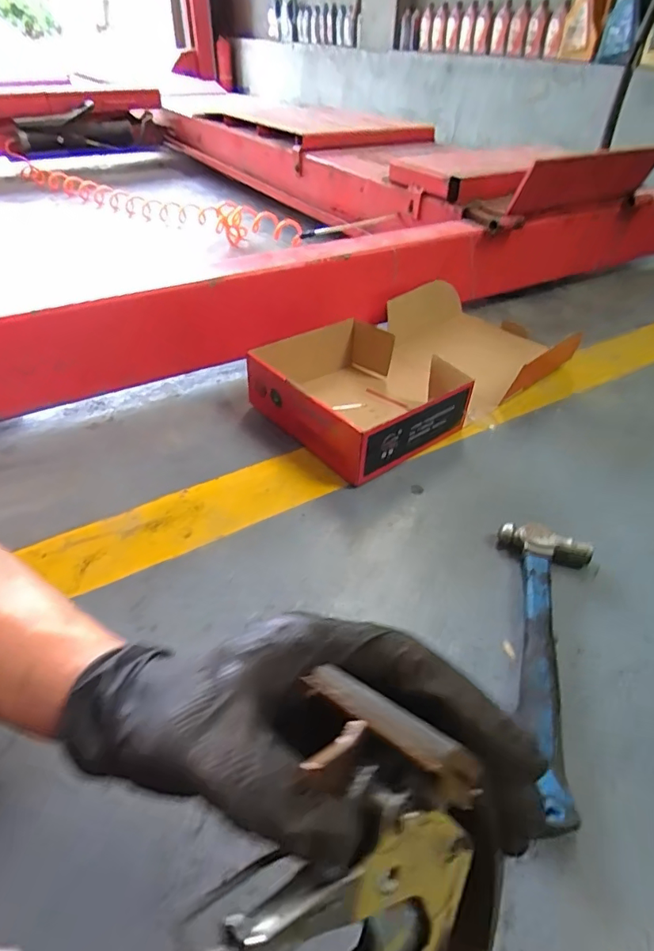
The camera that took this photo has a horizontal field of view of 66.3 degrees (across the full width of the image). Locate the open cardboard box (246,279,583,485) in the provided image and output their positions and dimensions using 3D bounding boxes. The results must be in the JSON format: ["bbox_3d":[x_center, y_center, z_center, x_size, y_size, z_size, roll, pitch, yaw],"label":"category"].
[{"bbox_3d":[0.151,-0.191,0.851,0.535,0.097,0.307,-26,48,-26],"label":"open cardboard box"}]

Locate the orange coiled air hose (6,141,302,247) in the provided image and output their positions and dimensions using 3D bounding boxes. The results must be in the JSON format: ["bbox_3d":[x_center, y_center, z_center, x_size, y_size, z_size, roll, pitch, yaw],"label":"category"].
[{"bbox_3d":[-0.616,-0.898,1.629,1.373,0.111,0.088,25,47,25],"label":"orange coiled air hose"}]

